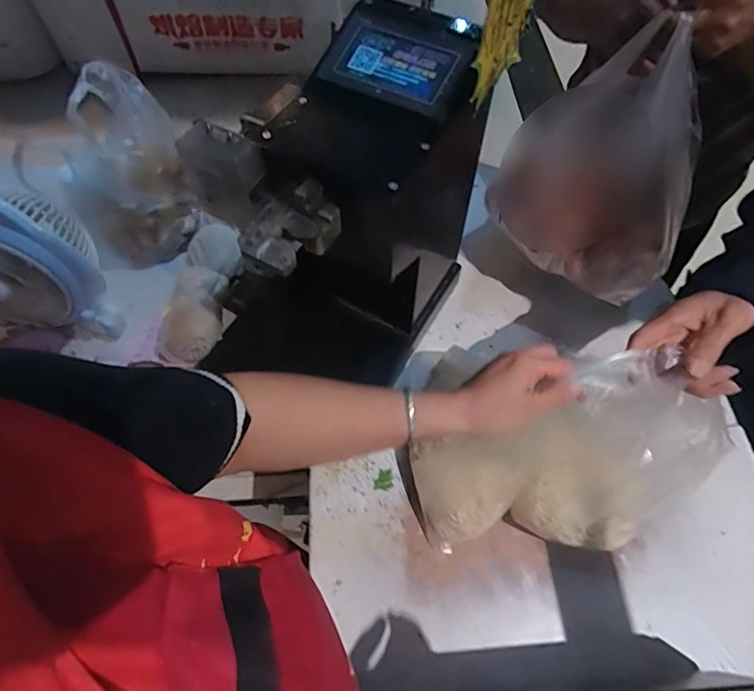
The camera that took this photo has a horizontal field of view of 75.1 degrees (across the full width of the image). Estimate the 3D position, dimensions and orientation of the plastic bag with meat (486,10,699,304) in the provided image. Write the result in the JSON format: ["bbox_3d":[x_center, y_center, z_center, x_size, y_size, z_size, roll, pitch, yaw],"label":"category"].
[{"bbox_3d":[0.280,-0.223,0.619,0.262,0.278,0.122,29,64,16],"label":"plastic bag with meat"}]

